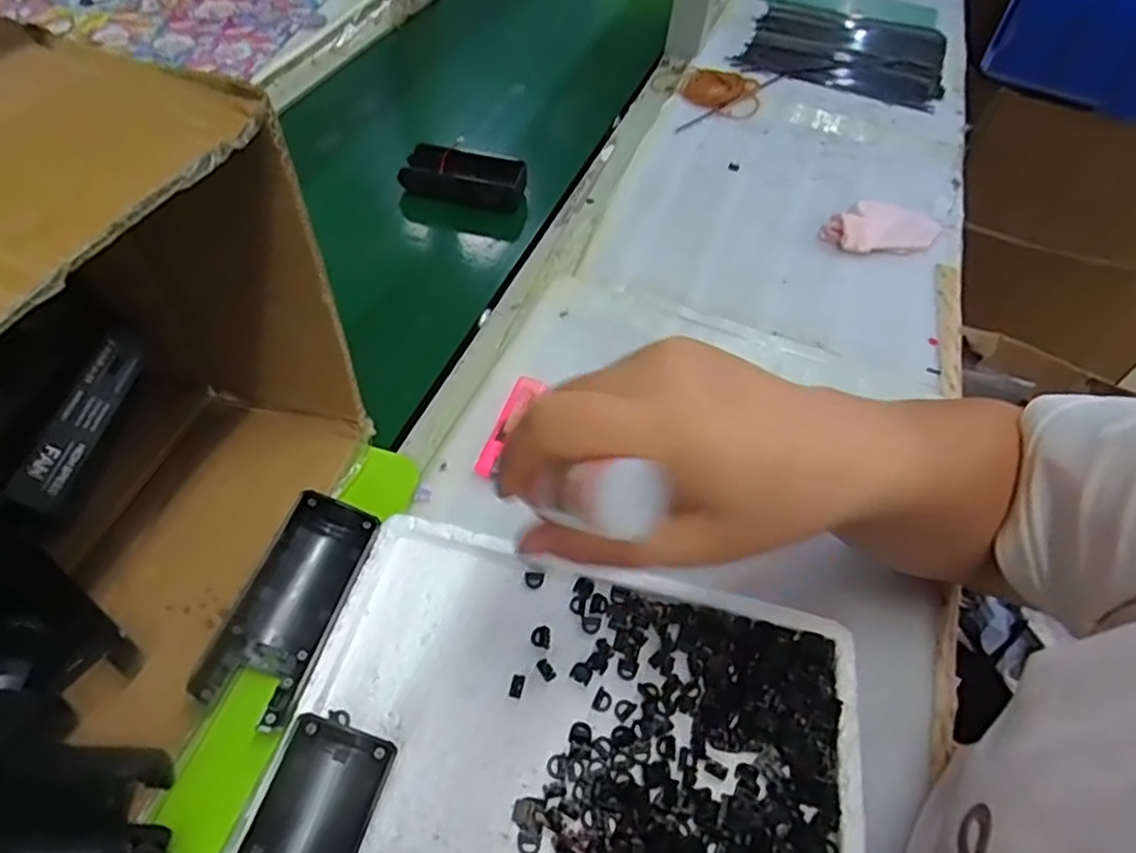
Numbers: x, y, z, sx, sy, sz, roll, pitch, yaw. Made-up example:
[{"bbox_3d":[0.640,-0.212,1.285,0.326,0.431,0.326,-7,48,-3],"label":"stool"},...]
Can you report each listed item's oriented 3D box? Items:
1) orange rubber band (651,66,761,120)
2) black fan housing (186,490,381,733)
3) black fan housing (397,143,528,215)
[{"bbox_3d":[0.149,-0.369,0.749,0.115,0.015,0.097,15,51,6],"label":"orange rubber band"},{"bbox_3d":[-0.135,0.083,0.335,0.050,0.026,0.105,15,51,6],"label":"black fan housing"},{"bbox_3d":[-0.090,-0.224,0.615,0.107,0.027,0.055,13,51,4],"label":"black fan housing"}]

